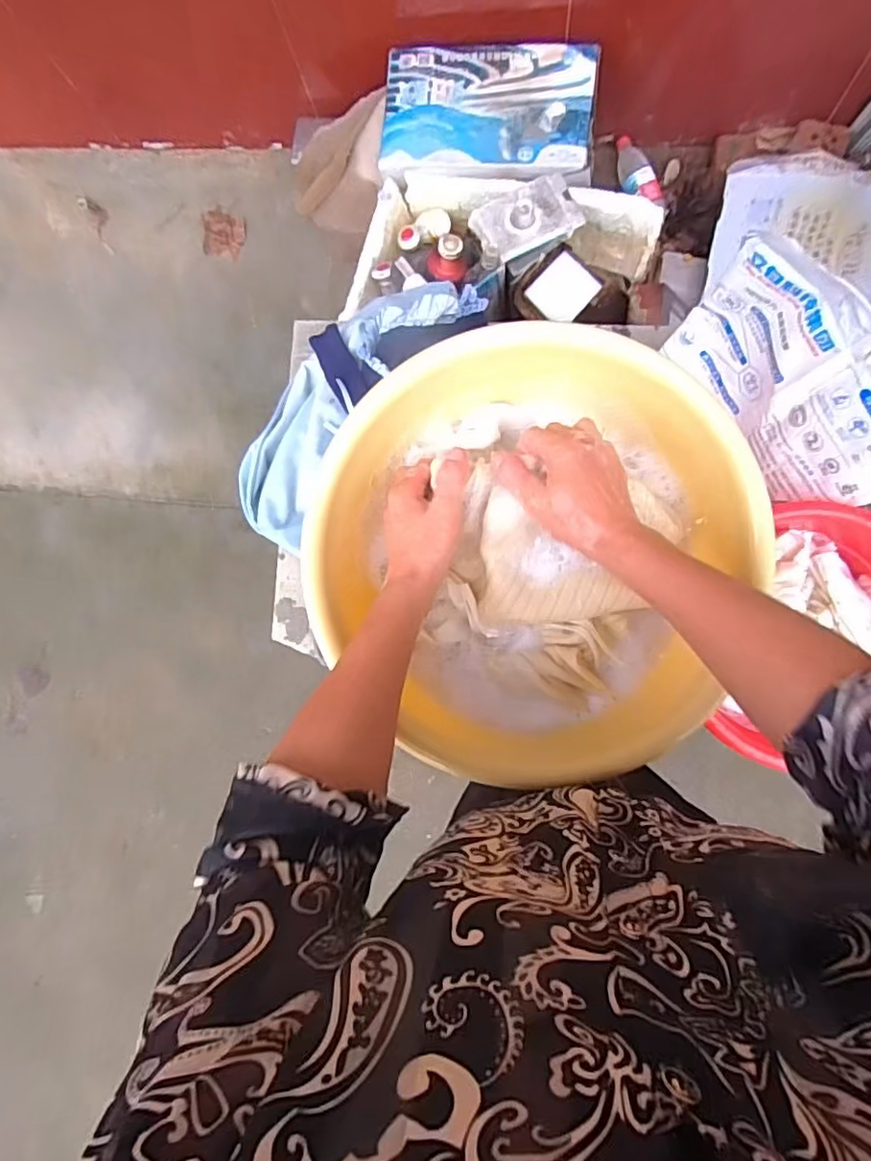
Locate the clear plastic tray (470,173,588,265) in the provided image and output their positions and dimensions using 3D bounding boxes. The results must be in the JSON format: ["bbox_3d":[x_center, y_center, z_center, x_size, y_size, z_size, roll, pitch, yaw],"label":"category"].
[{"bbox_3d":[0.175,-0.706,1.142,0.201,0.034,0.128,-25,83,4],"label":"clear plastic tray"}]

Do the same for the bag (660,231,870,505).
[{"bbox_3d":[0.444,-0.231,0.728,0.086,0.232,0.357,-38,80,-1],"label":"bag"}]

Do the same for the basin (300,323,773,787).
[{"bbox_3d":[0.083,-0.033,0.531,0.354,0.111,0.340,-1,85,7],"label":"basin"}]

